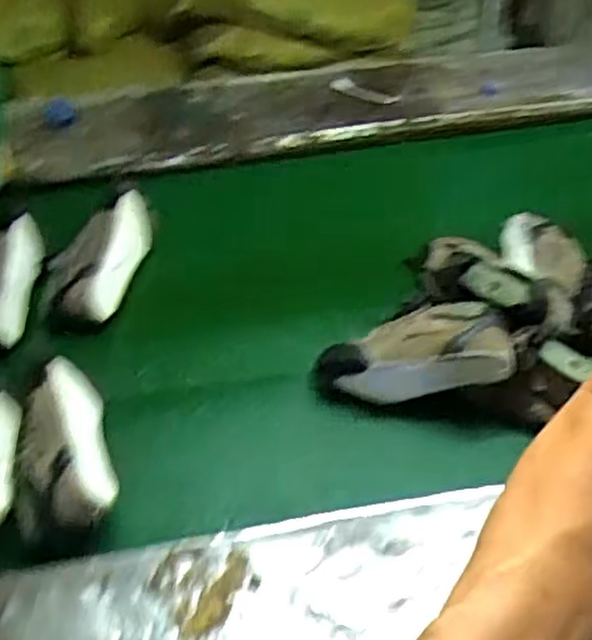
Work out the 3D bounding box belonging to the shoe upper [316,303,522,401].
[{"bbox_3d":[0.166,0.046,0.977,0.252,0.088,0.111,-13,47,17],"label":"shoe upper"}]

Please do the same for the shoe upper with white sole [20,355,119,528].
[{"bbox_3d":[-0.309,0.148,0.930,0.110,0.064,0.269,-17,51,-11],"label":"shoe upper with white sole"}]

